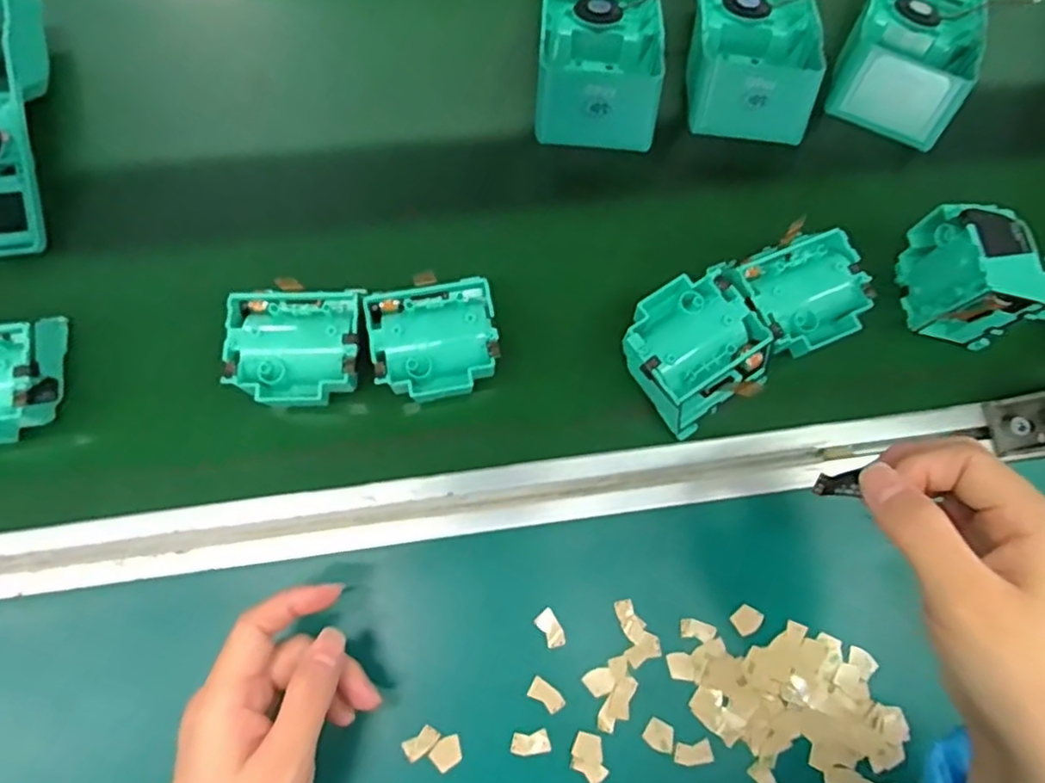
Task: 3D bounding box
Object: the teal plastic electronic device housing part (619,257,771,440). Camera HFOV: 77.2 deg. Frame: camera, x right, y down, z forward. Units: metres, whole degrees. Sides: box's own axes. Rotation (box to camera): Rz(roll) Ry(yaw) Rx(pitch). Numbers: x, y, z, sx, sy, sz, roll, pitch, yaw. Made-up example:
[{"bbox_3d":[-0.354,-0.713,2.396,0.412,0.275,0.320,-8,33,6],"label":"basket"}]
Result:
[{"bbox_3d":[0.105,-0.026,0.401,0.083,0.034,0.081,-31,79,-9],"label":"teal plastic electronic device housing part"}]

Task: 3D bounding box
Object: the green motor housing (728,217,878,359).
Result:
[{"bbox_3d":[0.171,-0.060,0.411,0.074,0.036,0.074,-23,78,-8],"label":"green motor housing"}]

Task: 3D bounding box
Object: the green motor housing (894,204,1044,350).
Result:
[{"bbox_3d":[0.270,-0.071,0.398,0.036,0.072,0.078,-7,76,-3],"label":"green motor housing"}]

